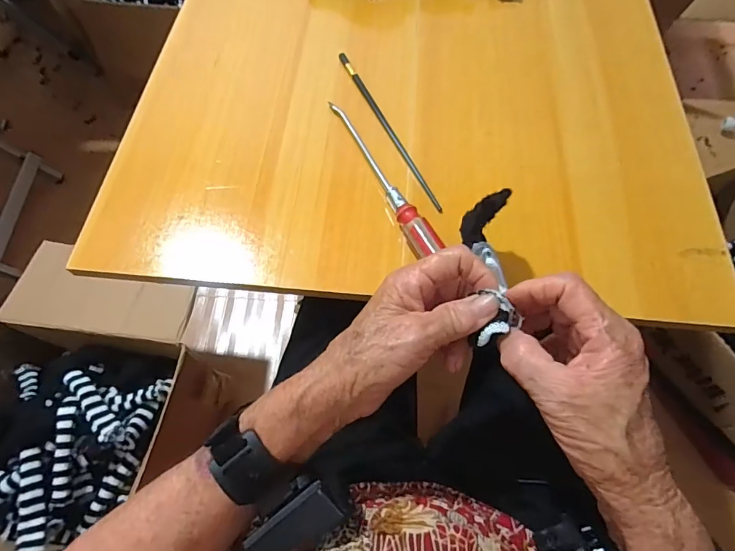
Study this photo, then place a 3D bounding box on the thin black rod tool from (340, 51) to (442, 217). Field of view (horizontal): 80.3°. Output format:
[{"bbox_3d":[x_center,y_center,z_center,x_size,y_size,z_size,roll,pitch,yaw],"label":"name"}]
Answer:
[{"bbox_3d":[0.021,-0.158,0.458,0.007,0.007,0.233,-22,66,-11],"label":"thin black rod tool"}]

